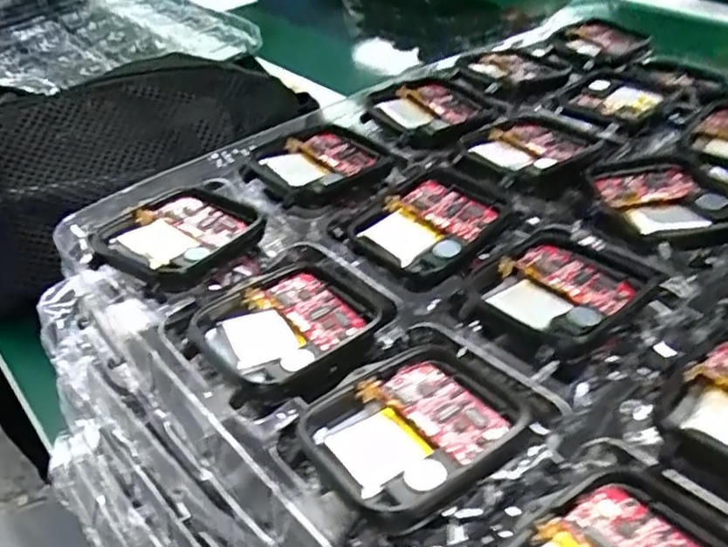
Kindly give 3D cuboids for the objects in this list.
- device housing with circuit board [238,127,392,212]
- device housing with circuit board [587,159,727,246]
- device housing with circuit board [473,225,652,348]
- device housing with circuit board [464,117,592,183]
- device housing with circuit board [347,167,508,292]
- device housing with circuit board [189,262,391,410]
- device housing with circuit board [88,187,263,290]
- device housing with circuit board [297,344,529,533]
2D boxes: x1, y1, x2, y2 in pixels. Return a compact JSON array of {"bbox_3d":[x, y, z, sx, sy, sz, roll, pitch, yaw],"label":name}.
[{"bbox_3d":[-0.016,-0.039,0.223,0.043,0.006,0.039,-32,47,-29],"label":"device housing with circuit board"},{"bbox_3d":[0.092,-0.022,0.197,0.036,0.004,0.045,-8,39,-4],"label":"device housing with circuit board"},{"bbox_3d":[0.053,0.002,0.169,0.044,0.005,0.035,-31,46,-29],"label":"device housing with circuit board"},{"bbox_3d":[0.058,-0.045,0.226,0.041,0.004,0.038,-20,42,-18],"label":"device housing with circuit board"},{"bbox_3d":[0.021,-0.017,0.195,0.048,0.004,0.037,-34,48,-31],"label":"device housing with circuit board"},{"bbox_3d":[-0.019,0.015,0.169,0.044,0.009,0.045,-28,45,-26],"label":"device housing with circuit board"},{"bbox_3d":[-0.055,-0.012,0.195,0.038,0.008,0.044,28,49,33],"label":"device housing with circuit board"},{"bbox_3d":[0.011,0.031,0.138,0.044,0.007,0.039,-25,44,-24],"label":"device housing with circuit board"}]

